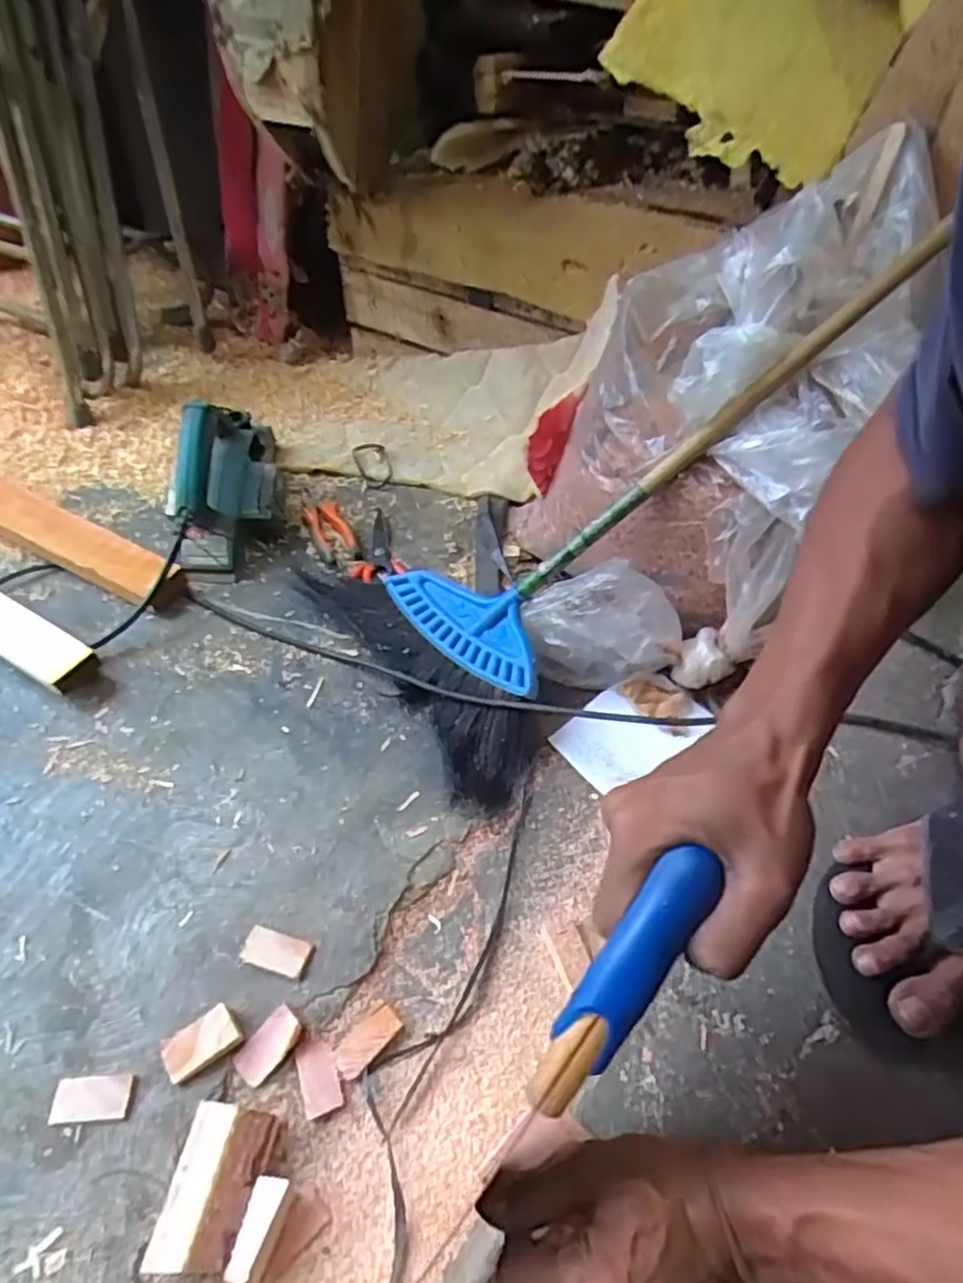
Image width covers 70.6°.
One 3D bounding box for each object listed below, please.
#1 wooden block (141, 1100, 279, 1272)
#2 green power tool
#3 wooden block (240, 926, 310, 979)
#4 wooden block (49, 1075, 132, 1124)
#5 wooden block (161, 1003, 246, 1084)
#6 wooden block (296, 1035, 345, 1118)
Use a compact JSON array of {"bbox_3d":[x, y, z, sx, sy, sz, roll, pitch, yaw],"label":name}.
[{"bbox_3d":[-0.188,0.387,0.484,0.059,0.038,0.096,7,52,5],"label":"wooden block"},{"bbox_3d":[-0.329,-0.213,0.868,0.130,0.152,0.223,-10,53,-9],"label":"green power tool"},{"bbox_3d":[-0.176,0.267,0.585,0.055,0.004,0.029,14,54,10],"label":"wooden block"},{"bbox_3d":[-0.302,0.353,0.526,0.058,0.008,0.029,-3,53,-3],"label":"wooden block"},{"bbox_3d":[-0.224,0.320,0.544,0.058,0.018,0.037,-27,58,-19],"label":"wooden block"},{"bbox_3d":[-0.129,0.341,0.535,0.030,0.005,0.053,-18,56,-14],"label":"wooden block"}]

